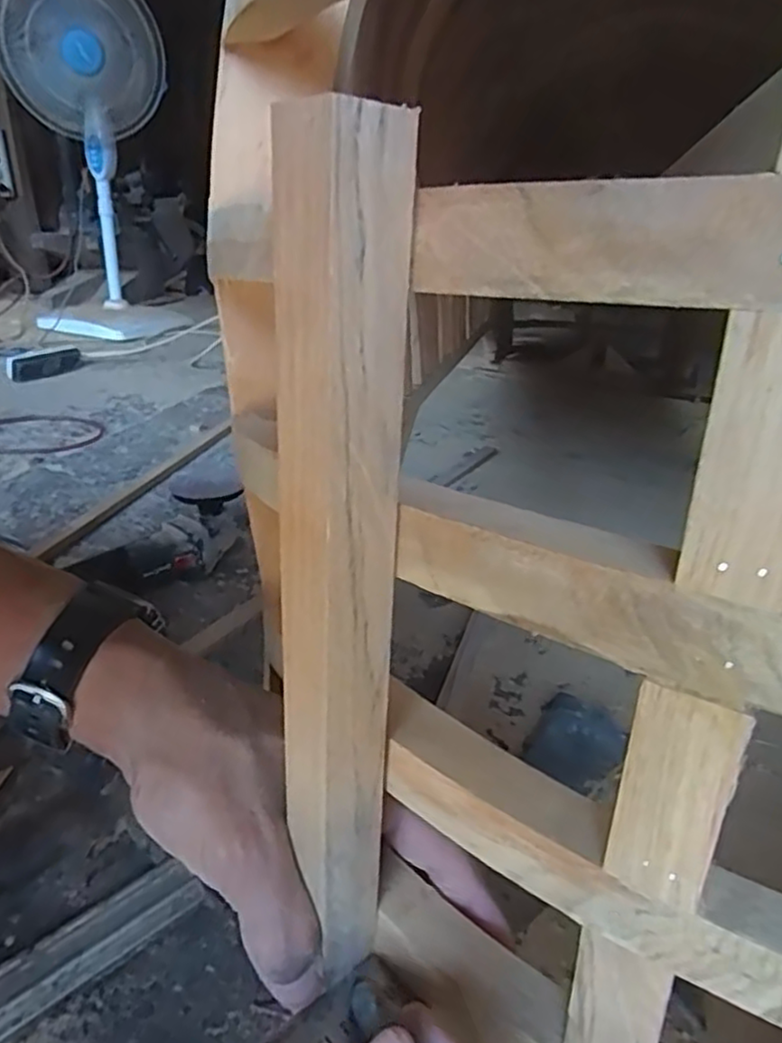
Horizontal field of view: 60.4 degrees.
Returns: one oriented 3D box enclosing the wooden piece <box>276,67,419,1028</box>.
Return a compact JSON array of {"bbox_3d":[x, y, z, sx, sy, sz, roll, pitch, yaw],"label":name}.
[{"bbox_3d":[-0.016,0.032,0.186,0.031,0.252,0.015,1,24,-4],"label":"wooden piece"}]

